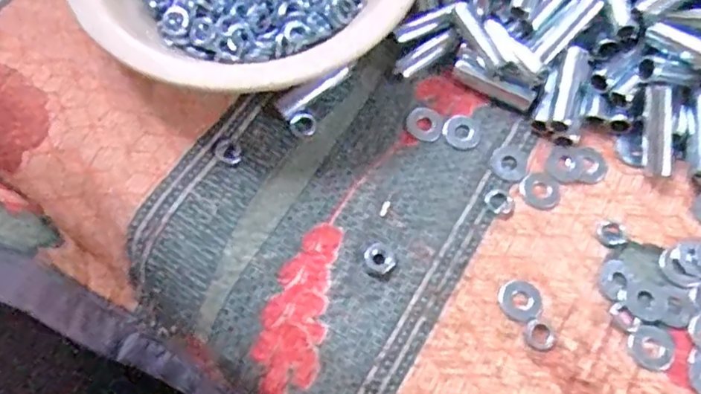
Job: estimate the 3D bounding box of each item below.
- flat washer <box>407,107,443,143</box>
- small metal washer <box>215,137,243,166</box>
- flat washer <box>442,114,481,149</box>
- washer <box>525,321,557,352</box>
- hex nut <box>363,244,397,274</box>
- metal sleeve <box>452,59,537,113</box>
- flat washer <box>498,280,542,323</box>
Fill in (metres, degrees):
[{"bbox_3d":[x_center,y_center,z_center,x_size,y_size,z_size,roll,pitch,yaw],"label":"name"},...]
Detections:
[{"bbox_3d":[0.038,-0.037,0.286,0.018,0.004,0.018,-1,70,2],"label":"flat washer"},{"bbox_3d":[-0.059,-0.022,0.275,0.012,0.004,0.015,-34,72,-10],"label":"small metal washer"},{"bbox_3d":[0.056,-0.033,0.284,0.017,0.004,0.019,-36,72,-10],"label":"flat washer"},{"bbox_3d":[0.083,0.060,0.247,0.014,0.004,0.013,-1,70,2],"label":"washer"},{"bbox_3d":[0.014,0.028,0.259,0.013,0.004,0.013,-34,72,-10],"label":"hex nut"},{"bbox_3d":[0.072,-0.057,0.287,0.042,0.009,0.008,29,74,12],"label":"metal sleeve"},{"bbox_3d":[0.076,0.046,0.253,0.019,0.004,0.018,-1,70,2],"label":"flat washer"}]

